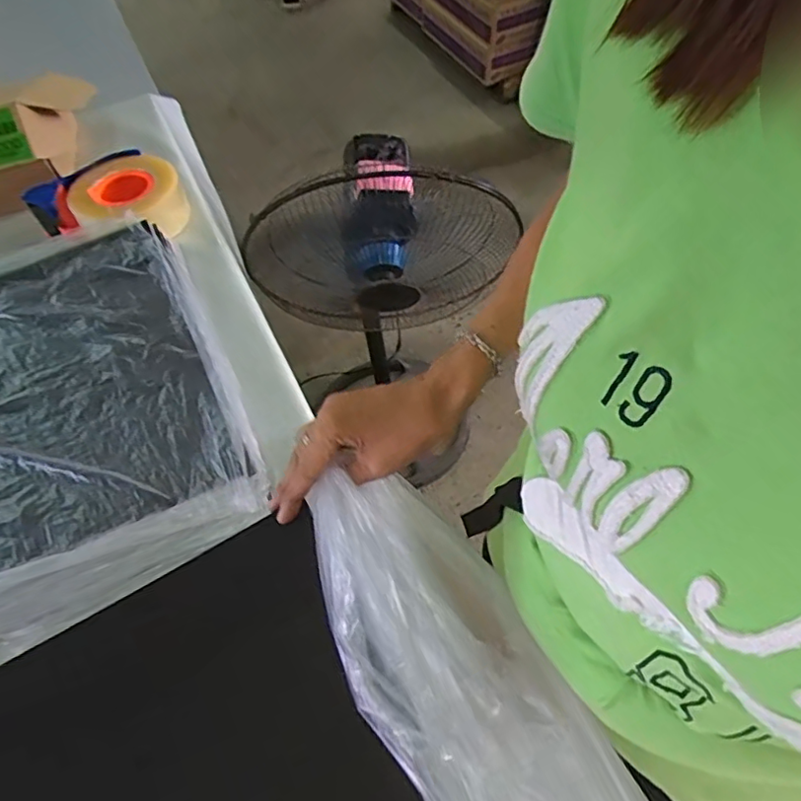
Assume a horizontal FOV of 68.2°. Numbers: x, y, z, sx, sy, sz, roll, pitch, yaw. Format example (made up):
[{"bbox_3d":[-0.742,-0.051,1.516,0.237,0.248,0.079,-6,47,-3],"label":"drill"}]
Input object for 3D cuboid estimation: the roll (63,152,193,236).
[{"bbox_3d":[-0.331,-0.252,0.721,0.122,0.058,0.125,-2,55,3],"label":"roll"}]

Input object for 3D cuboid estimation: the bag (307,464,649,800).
[{"bbox_3d":[0.052,0.189,0.372,0.120,0.099,0.318,-30,64,-16],"label":"bag"}]

